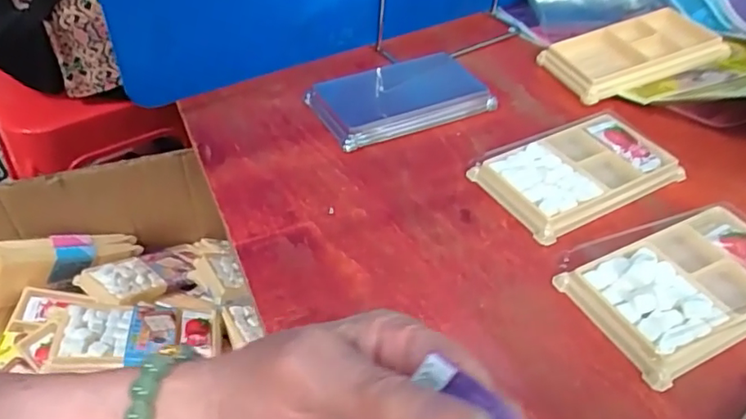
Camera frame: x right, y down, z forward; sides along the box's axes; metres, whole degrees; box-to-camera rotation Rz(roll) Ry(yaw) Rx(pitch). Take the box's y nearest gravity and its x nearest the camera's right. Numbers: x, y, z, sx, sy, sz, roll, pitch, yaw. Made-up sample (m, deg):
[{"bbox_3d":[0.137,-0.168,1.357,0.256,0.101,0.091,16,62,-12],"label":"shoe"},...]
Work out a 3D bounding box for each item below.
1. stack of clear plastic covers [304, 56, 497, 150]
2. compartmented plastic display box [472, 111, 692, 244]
[{"bbox_3d":[0.022,-0.095,0.471,0.141,0.016,0.082,-17,47,-19],"label":"stack of clear plastic covers"},{"bbox_3d":[0.144,-0.030,0.405,0.134,0.011,0.077,-22,49,-24],"label":"compartmented plastic display box"}]

